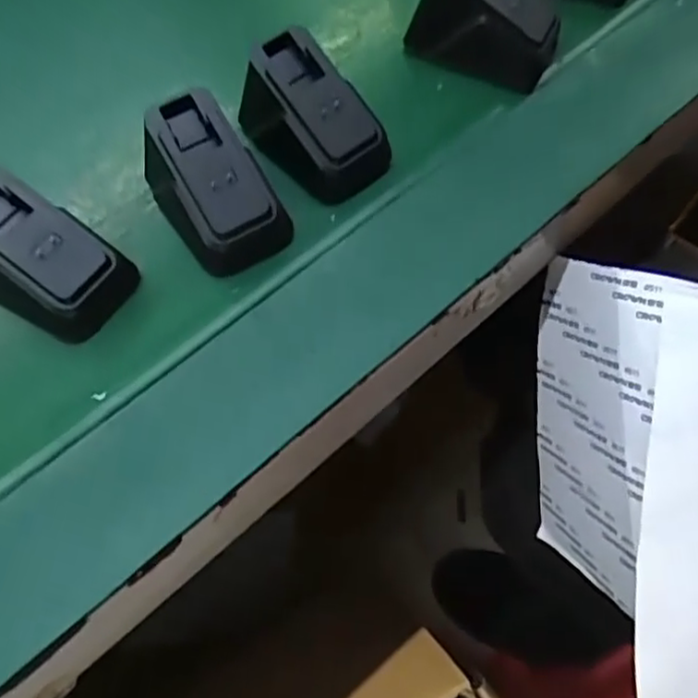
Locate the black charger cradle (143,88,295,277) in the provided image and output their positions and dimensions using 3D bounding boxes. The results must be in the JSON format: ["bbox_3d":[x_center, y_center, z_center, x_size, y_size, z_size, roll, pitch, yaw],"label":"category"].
[{"bbox_3d":[-0.058,-0.069,0.281,0.041,0.038,0.068,-33,67,-13],"label":"black charger cradle"}]

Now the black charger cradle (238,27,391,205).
[{"bbox_3d":[-0.017,-0.103,0.298,0.039,0.039,0.067,-37,68,-15],"label":"black charger cradle"}]

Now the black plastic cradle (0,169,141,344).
[{"bbox_3d":[-0.124,-0.037,0.268,0.066,0.038,0.040,29,68,15],"label":"black plastic cradle"}]

